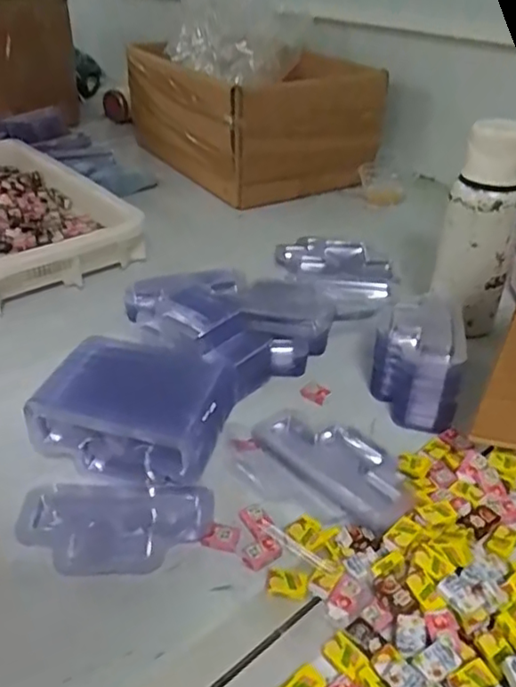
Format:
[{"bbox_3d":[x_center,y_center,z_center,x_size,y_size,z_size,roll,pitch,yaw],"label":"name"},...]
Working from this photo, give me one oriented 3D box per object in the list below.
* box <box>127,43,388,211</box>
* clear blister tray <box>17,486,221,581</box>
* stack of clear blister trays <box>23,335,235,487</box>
[{"bbox_3d":[-0.019,-0.399,1.049,0.251,0.185,0.407,-19,40,-27],"label":"box"},{"bbox_3d":[-0.103,0.133,0.444,0.137,0.009,0.077,-1,35,-4],"label":"clear blister tray"},{"bbox_3d":[-0.096,0.054,0.501,0.137,0.067,0.109,9,36,10],"label":"stack of clear blister trays"}]

